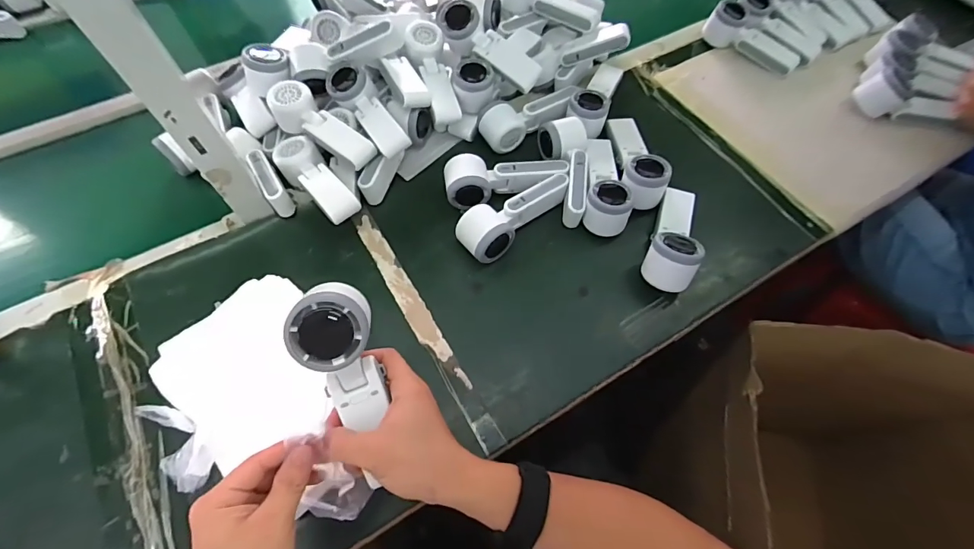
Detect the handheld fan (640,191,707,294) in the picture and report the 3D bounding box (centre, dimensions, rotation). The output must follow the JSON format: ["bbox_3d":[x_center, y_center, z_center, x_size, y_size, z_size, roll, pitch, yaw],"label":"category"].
[{"bbox_3d":[0.238,-0.050,0.541,0.058,0.053,0.160,20,52,9],"label":"handheld fan"}]

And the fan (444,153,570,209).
[{"bbox_3d":[0.024,-0.136,0.588,0.163,0.046,0.064,-14,64,-8],"label":"fan"}]

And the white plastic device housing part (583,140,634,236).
[{"bbox_3d":[0.164,-0.130,0.584,0.058,0.052,0.164,7,63,2],"label":"white plastic device housing part"}]

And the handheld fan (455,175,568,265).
[{"bbox_3d":[0.035,-0.084,0.556,0.063,0.048,0.169,41,69,17],"label":"handheld fan"}]

